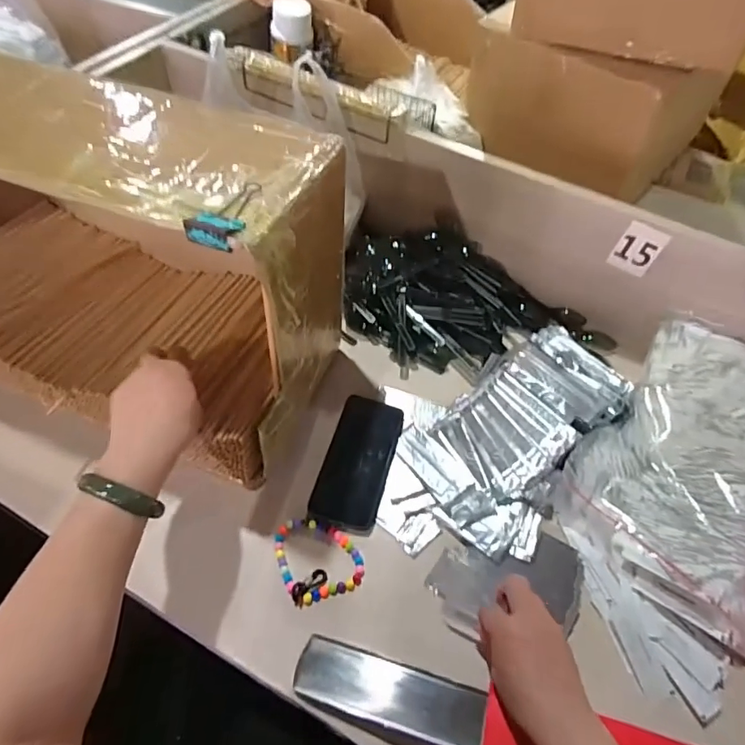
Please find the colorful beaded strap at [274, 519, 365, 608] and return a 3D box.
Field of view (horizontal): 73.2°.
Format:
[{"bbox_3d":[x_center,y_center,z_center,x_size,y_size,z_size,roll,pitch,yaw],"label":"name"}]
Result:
[{"bbox_3d":[-0.061,0.205,0.565,0.087,0.009,0.096,-20,59,-15],"label":"colorful beaded strap"}]

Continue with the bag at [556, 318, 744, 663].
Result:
[{"bbox_3d":[0.395,0.102,0.592,0.243,0.080,0.341,37,62,21],"label":"bag"}]

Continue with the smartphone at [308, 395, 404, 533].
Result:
[{"bbox_3d":[-0.017,0.109,0.620,0.080,0.007,0.158,17,64,3],"label":"smartphone"}]

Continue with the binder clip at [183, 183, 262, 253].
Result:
[{"bbox_3d":[-0.118,-0.133,0.409,0.041,0.018,0.076,16,57,8],"label":"binder clip"}]

